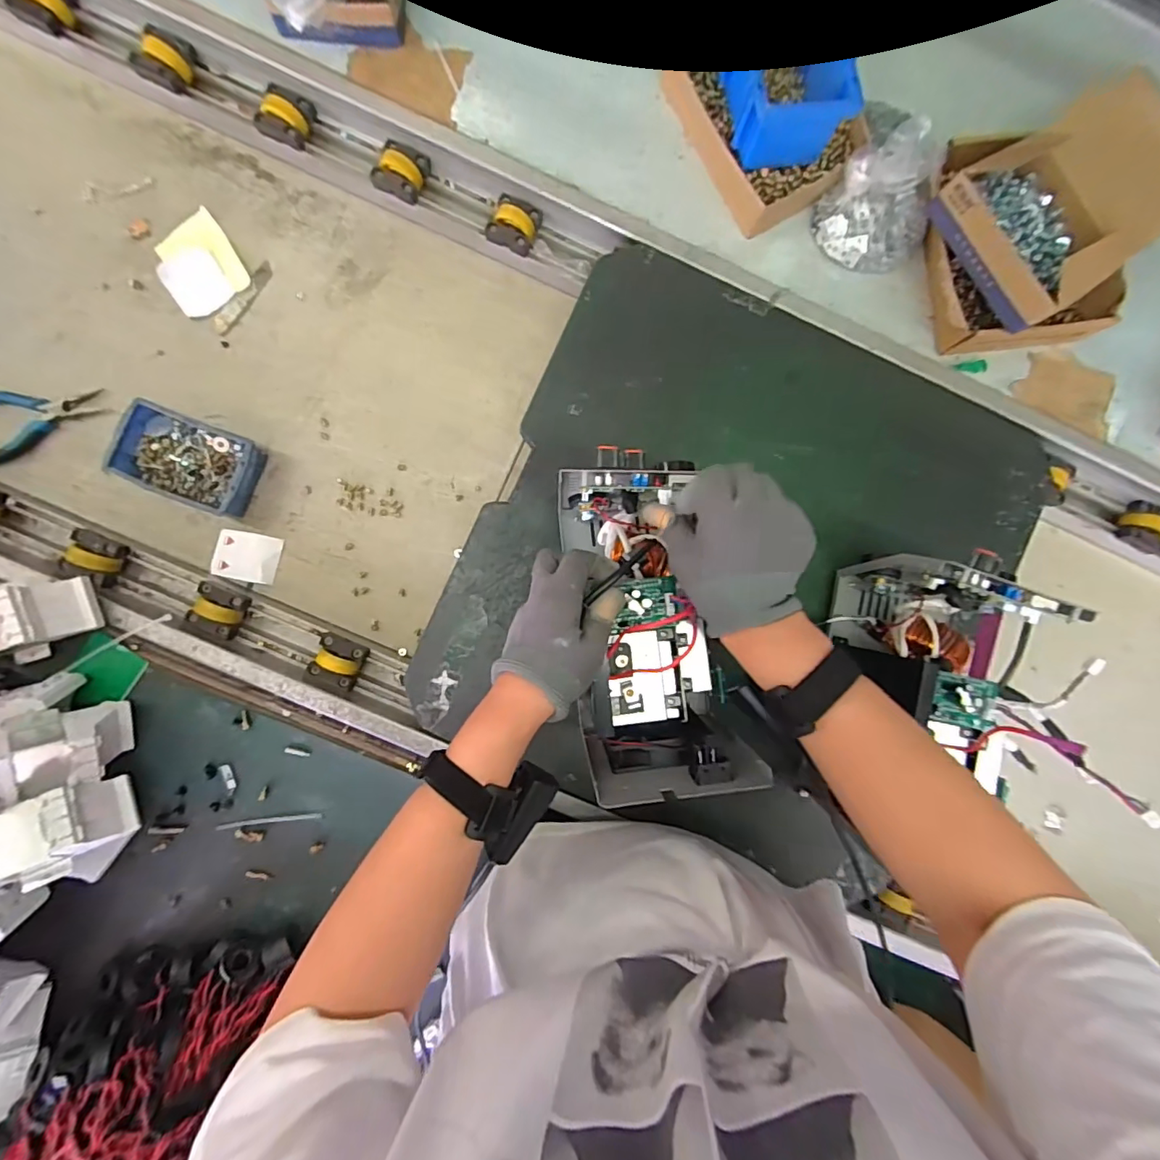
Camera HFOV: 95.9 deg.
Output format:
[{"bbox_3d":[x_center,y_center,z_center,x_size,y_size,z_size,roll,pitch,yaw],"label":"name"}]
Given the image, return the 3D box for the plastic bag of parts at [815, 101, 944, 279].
[{"bbox_3d":[0.332,-0.410,0.552,0.119,0.124,0.096,21,88,-3],"label":"plastic bag of parts"}]

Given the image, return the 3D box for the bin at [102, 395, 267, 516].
[{"bbox_3d":[-0.459,-0.140,0.620,0.149,0.046,0.097,19,88,-3],"label":"bin"}]

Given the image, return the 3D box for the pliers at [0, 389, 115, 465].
[{"bbox_3d":[-0.646,-0.199,0.618,0.145,0.023,0.087,-21,91,-3],"label":"pliers"}]

